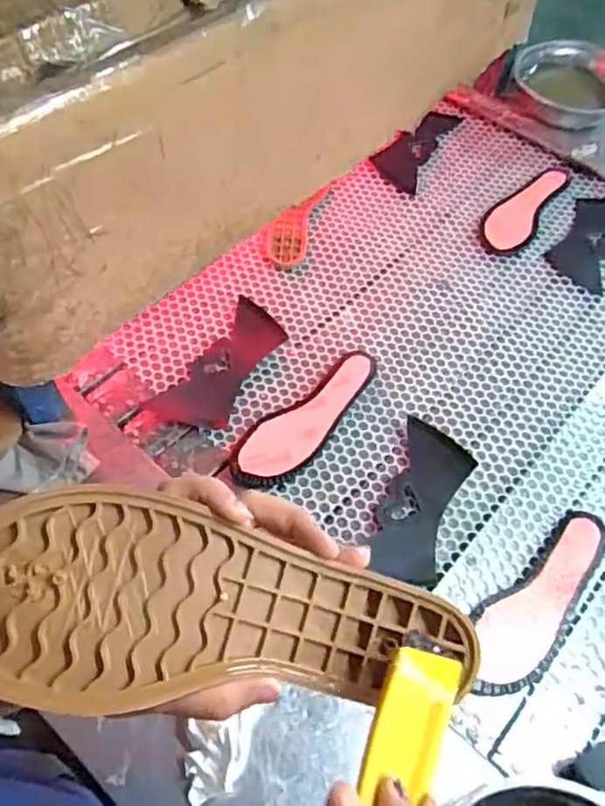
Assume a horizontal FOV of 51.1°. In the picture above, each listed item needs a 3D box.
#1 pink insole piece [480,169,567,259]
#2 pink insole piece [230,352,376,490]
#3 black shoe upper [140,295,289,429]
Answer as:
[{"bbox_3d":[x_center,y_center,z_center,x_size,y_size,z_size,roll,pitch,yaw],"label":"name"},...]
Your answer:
[{"bbox_3d":[0.346,-0.307,0.996,0.077,0.015,0.222,30,59,15],"label":"pink insole piece"},{"bbox_3d":[0.015,0.013,0.776,0.076,0.016,0.228,38,62,20],"label":"pink insole piece"},{"bbox_3d":[-0.102,-0.051,0.823,0.093,0.012,0.207,25,58,13],"label":"black shoe upper"}]

